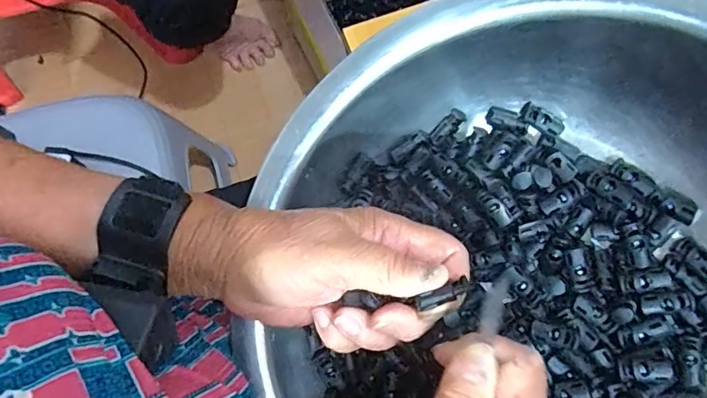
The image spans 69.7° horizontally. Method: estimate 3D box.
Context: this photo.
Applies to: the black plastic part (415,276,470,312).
[{"bbox_3d":[0.043,0.047,0.245,0.027,0.005,0.006,-22,76,3],"label":"black plastic part"}]

